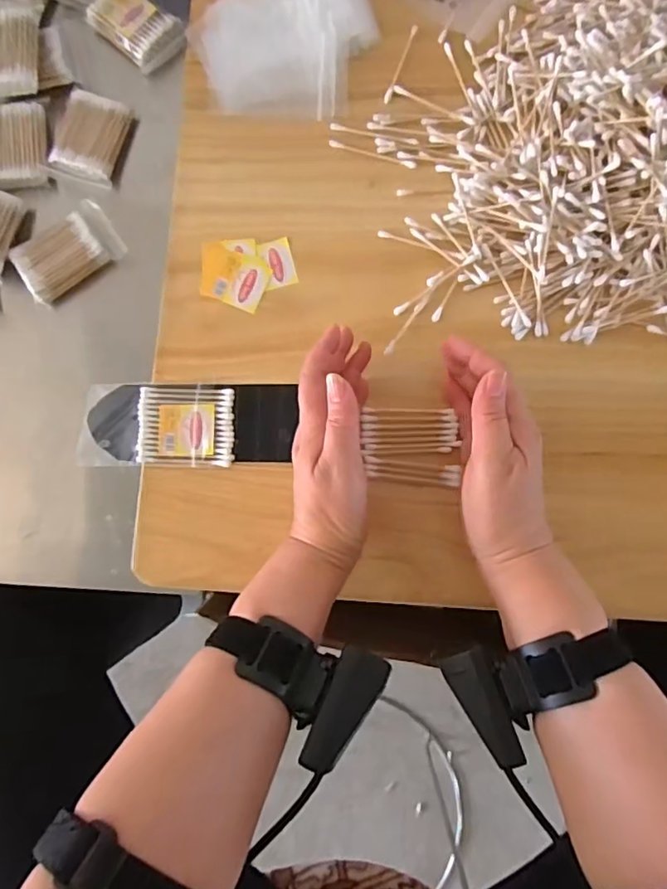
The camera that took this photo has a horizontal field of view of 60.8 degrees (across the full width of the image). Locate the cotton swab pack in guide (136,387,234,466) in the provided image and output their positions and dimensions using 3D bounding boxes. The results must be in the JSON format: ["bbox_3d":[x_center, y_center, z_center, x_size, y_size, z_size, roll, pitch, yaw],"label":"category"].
[{"bbox_3d":[-0.113,-0.014,0.436,0.073,0.009,0.059,2,83,2],"label":"cotton swab pack in guide"}]

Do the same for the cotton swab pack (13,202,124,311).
[{"bbox_3d":[-0.236,-0.171,0.504,0.089,0.022,0.055,-36,83,-3],"label":"cotton swab pack"}]

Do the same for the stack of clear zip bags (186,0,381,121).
[{"bbox_3d":[-0.041,-0.336,0.465,0.140,0.016,0.131,6,83,3],"label":"stack of clear zip bags"}]

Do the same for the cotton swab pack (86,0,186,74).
[{"bbox_3d":[-0.182,-0.387,0.525,0.081,0.018,0.053,43,86,7],"label":"cotton swab pack"}]

